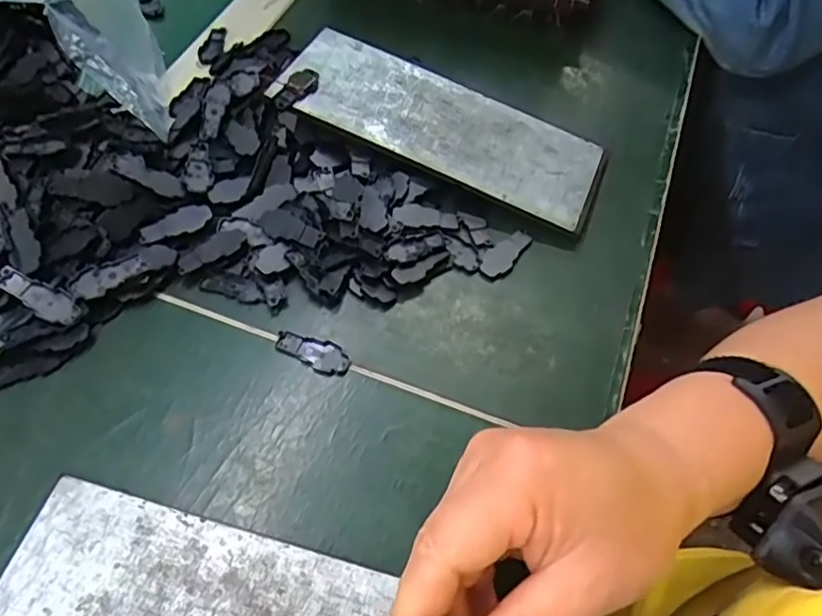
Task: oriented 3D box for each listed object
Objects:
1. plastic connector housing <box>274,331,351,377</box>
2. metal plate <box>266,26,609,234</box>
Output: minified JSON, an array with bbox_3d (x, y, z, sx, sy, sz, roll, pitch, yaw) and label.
[{"bbox_3d":[-0.049,0.022,0.318,0.039,0.004,0.017,25,59,14],"label":"plastic connector housing"},{"bbox_3d":[0.019,-0.111,0.379,0.196,0.005,0.076,24,58,4],"label":"metal plate"}]

